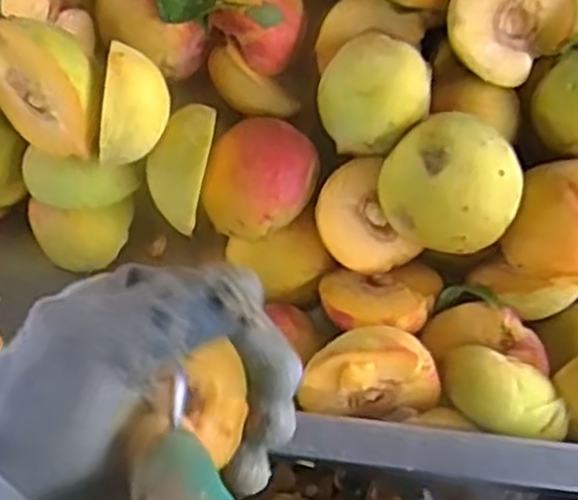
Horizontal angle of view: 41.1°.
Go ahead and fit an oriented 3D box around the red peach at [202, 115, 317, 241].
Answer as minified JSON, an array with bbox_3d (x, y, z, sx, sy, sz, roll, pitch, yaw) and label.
[{"bbox_3d":[-0.016,-0.038,0.433,0.059,0.049,0.059,0,63,0],"label":"red peach"}]

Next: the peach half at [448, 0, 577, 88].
[{"bbox_3d":[0.110,-0.124,0.408,0.059,0.060,0.035,-43,25,7],"label":"peach half"}]

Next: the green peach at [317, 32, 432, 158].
[{"bbox_3d":[0.044,-0.076,0.407,0.055,0.054,0.046,13,64,7],"label":"green peach"}]

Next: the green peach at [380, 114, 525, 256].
[{"bbox_3d":[0.083,-0.033,0.395,0.067,0.052,0.056,22,65,11],"label":"green peach"}]

